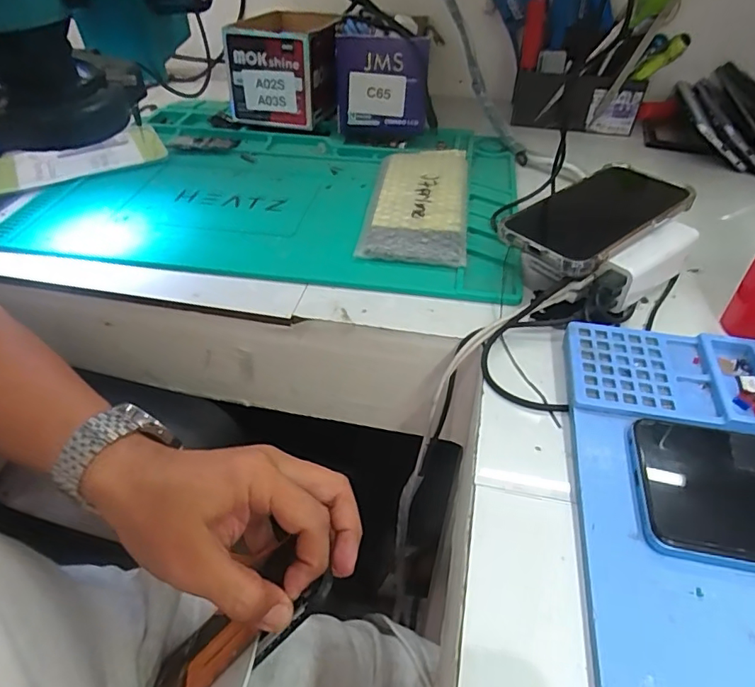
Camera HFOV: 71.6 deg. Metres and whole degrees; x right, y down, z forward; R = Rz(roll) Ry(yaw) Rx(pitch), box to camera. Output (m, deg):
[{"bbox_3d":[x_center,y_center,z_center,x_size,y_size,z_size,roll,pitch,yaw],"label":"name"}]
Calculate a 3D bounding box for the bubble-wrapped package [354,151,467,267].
[{"bbox_3d":[0.038,-0.133,0.475,0.083,0.014,0.178,3,44,7],"label":"bubble-wrapped package"}]

